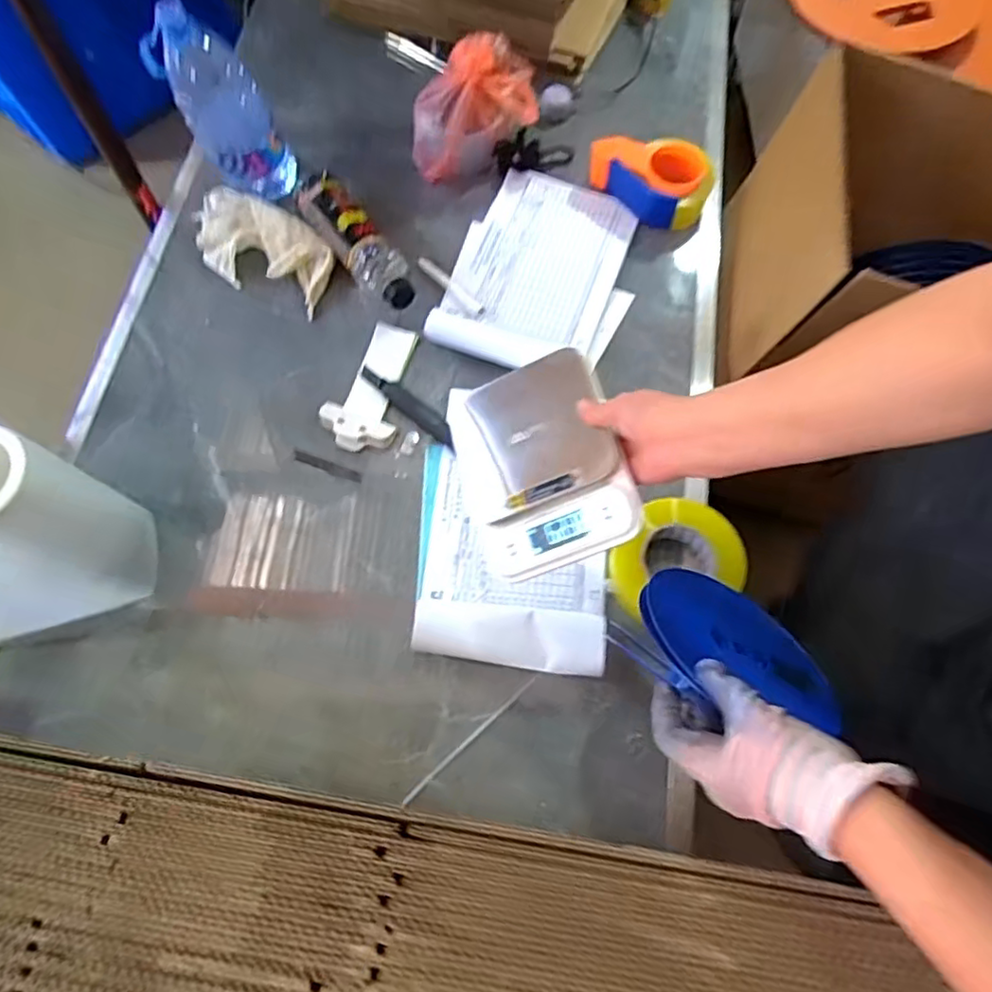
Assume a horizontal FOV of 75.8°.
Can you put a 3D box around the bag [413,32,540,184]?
[{"bbox_3d":[-0.032,-0.536,0.879,0.173,0.152,0.121,-4,72,0],"label":"bag"}]

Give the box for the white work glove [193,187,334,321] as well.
[{"bbox_3d":[-0.328,-0.344,0.882,0.246,0.039,0.120,32,75,11],"label":"white work glove"}]

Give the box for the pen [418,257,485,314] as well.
[{"bbox_3d":[-0.062,-0.282,0.855,0.016,0.014,0.124,-41,76,-11],"label":"pen"}]

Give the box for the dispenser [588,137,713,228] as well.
[{"bbox_3d":[0.212,-0.438,0.886,0.165,0.059,0.103,9,72,4],"label":"dispenser"}]

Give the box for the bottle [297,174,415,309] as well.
[{"bbox_3d":[-0.182,-0.338,0.847,0.070,0.053,0.222,-37,75,-10],"label":"bottle"}]

